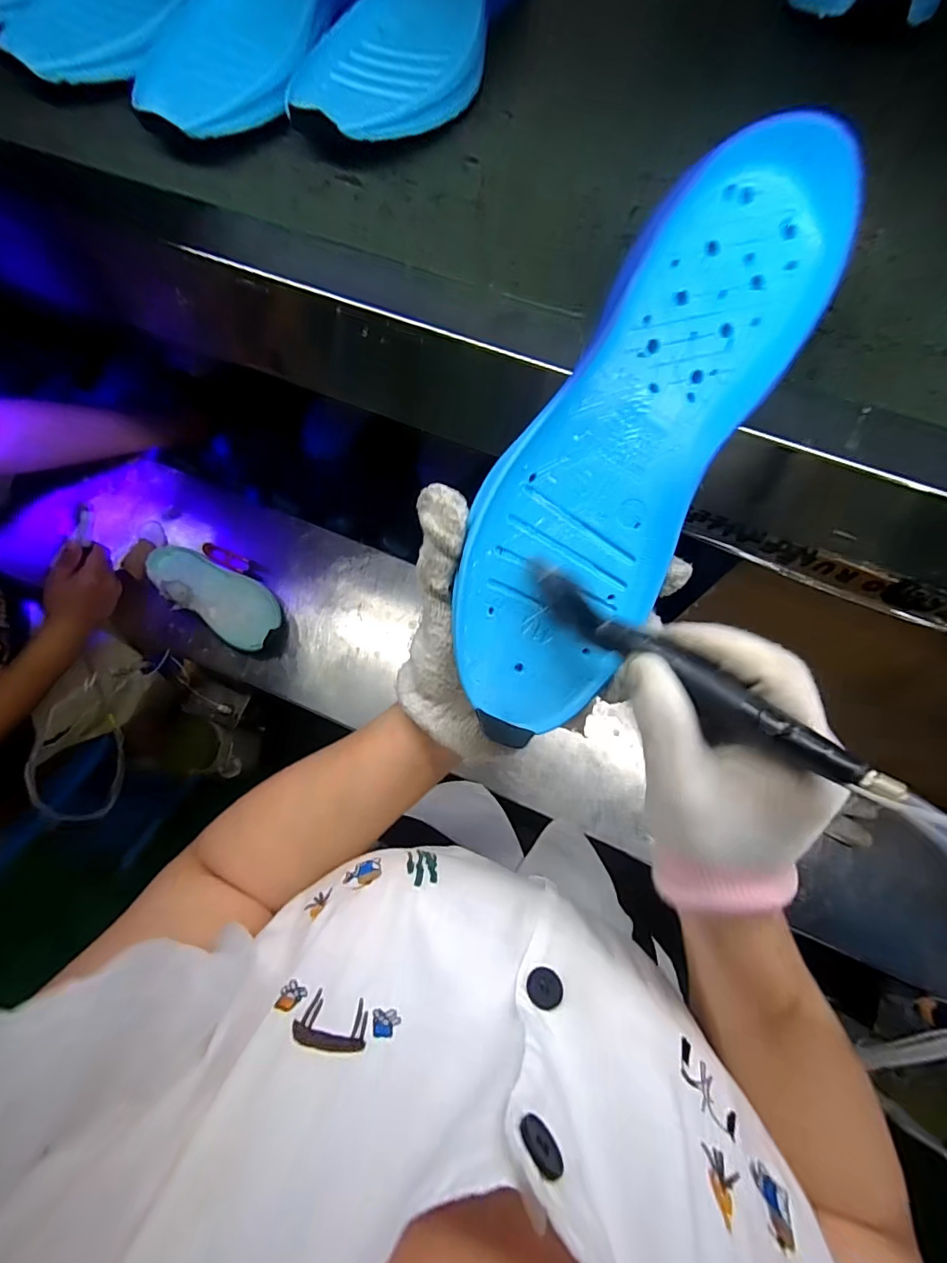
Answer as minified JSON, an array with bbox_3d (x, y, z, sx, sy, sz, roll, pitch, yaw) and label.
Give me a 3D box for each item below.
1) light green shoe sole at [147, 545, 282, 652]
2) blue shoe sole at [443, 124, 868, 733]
[{"bbox_3d":[-0.345,-0.054,0.667,0.198,0.039,0.083,37,78,8],"label":"light green shoe sole"},{"bbox_3d":[0.069,-0.079,0.236,0.090,0.032,0.276,29,100,7],"label":"blue shoe sole"}]

